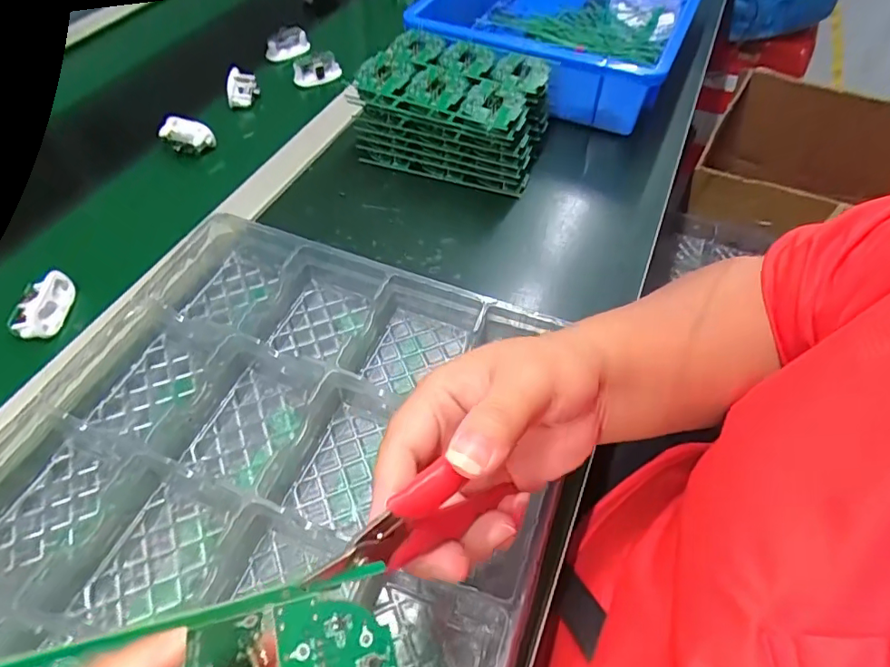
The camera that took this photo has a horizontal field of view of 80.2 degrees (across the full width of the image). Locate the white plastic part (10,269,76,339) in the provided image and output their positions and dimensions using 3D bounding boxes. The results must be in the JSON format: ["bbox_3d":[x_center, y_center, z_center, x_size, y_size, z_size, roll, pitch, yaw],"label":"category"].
[{"bbox_3d":[-0.319,-0.023,0.421,0.025,0.022,0.055,-3,52,-2],"label":"white plastic part"}]

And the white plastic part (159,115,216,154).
[{"bbox_3d":[-0.274,-0.208,0.557,0.060,0.022,0.029,24,56,18],"label":"white plastic part"}]

